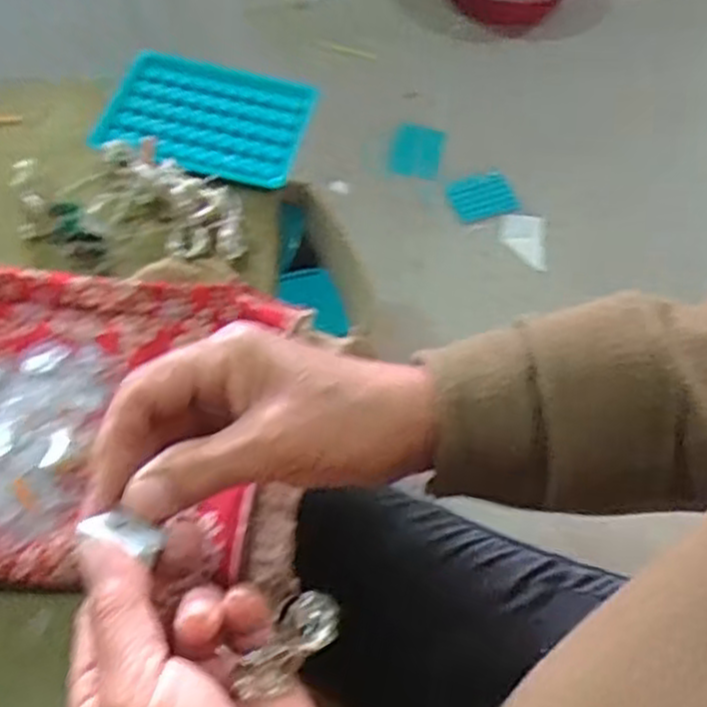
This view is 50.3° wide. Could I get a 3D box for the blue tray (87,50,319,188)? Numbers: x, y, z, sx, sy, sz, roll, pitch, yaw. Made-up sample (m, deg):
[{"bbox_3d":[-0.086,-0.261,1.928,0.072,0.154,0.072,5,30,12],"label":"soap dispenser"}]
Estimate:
[{"bbox_3d":[-0.097,-0.161,0.503,0.131,0.010,0.104,13,60,3],"label":"blue tray"}]

